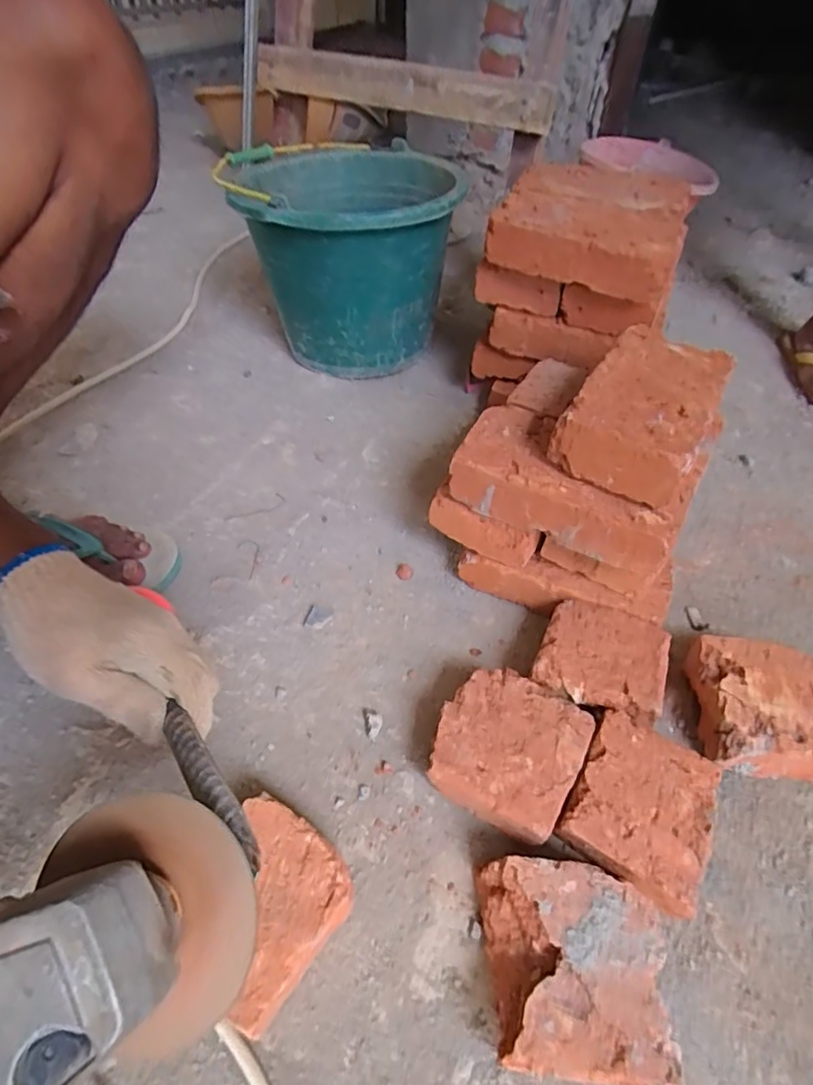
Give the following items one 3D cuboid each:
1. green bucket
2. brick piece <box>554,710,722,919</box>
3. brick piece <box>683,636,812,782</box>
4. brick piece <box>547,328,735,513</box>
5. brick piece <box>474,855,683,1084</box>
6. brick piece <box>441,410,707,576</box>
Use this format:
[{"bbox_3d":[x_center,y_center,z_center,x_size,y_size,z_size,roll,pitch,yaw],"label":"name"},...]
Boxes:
[{"bbox_3d":[-0.082,-0.404,0.815,0.292,0.238,0.307,-4,49,-6],"label":"green bucket"},{"bbox_3d":[0.171,0.200,0.420,0.095,0.055,0.109,25,55,20],"label":"brick piece"},{"bbox_3d":[0.300,0.139,0.475,0.111,0.061,0.111,0,50,0],"label":"brick piece"},{"bbox_3d":[0.212,-0.117,0.494,0.111,0.051,0.182,25,52,19],"label":"brick piece"},{"bbox_3d":[0.102,0.266,0.357,0.107,0.055,0.105,6,48,3],"label":"brick piece"},{"bbox_3d":[0.146,-0.054,0.509,0.194,0.052,0.105,26,52,19],"label":"brick piece"}]

